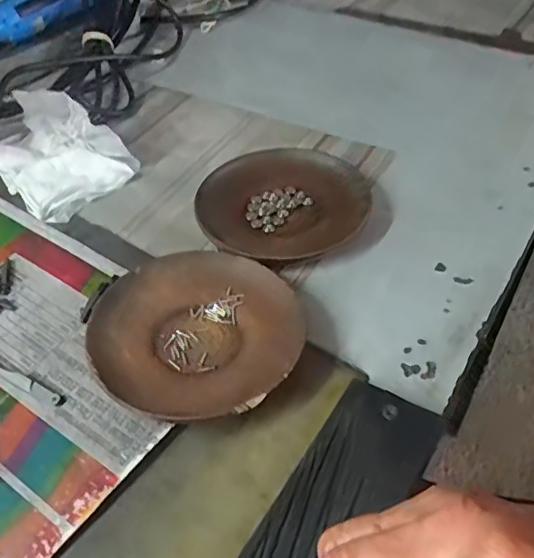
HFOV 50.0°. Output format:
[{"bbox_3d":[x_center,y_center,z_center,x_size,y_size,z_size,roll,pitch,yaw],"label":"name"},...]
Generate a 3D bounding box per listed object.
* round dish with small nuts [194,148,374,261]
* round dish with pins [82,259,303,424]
[{"bbox_3d":[0.012,-0.052,0.391,0.110,0.021,0.097,-28,51,-22],"label":"round dish with small nuts"},{"bbox_3d":[-0.037,0.029,0.317,0.111,0.020,0.107,-2,46,2],"label":"round dish with pins"}]

